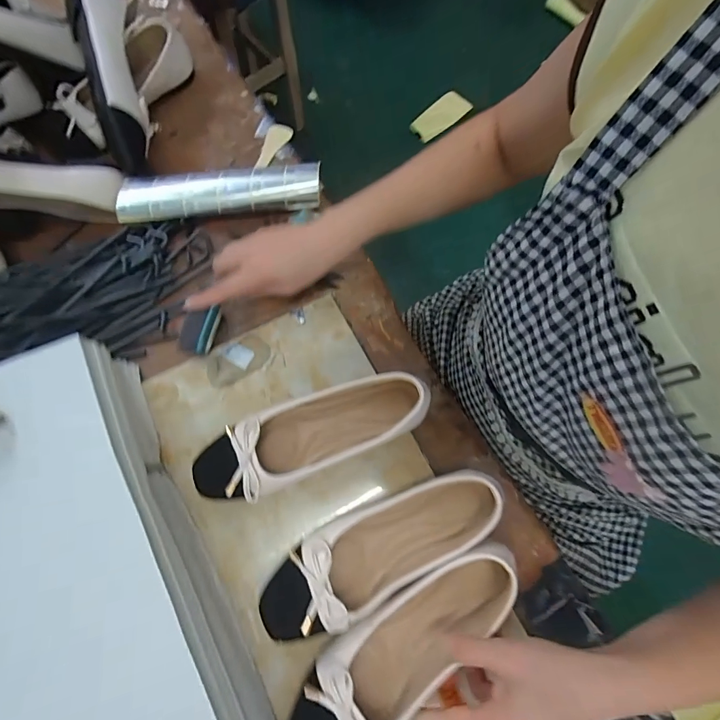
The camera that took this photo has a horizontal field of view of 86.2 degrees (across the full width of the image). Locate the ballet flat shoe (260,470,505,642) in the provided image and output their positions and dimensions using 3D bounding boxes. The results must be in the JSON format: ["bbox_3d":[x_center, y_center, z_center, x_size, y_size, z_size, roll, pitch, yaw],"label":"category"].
[{"bbox_3d":[0.020,0.173,0.360,0.232,0.059,0.075,-26,75,-10],"label":"ballet flat shoe"}]

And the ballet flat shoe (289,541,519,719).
[{"bbox_3d":[0.038,0.255,0.340,0.240,0.062,0.081,-37,80,-9],"label":"ballet flat shoe"}]

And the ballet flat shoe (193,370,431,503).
[{"bbox_3d":[-0.048,0.074,0.389,0.232,0.061,0.074,-22,75,-9],"label":"ballet flat shoe"}]

